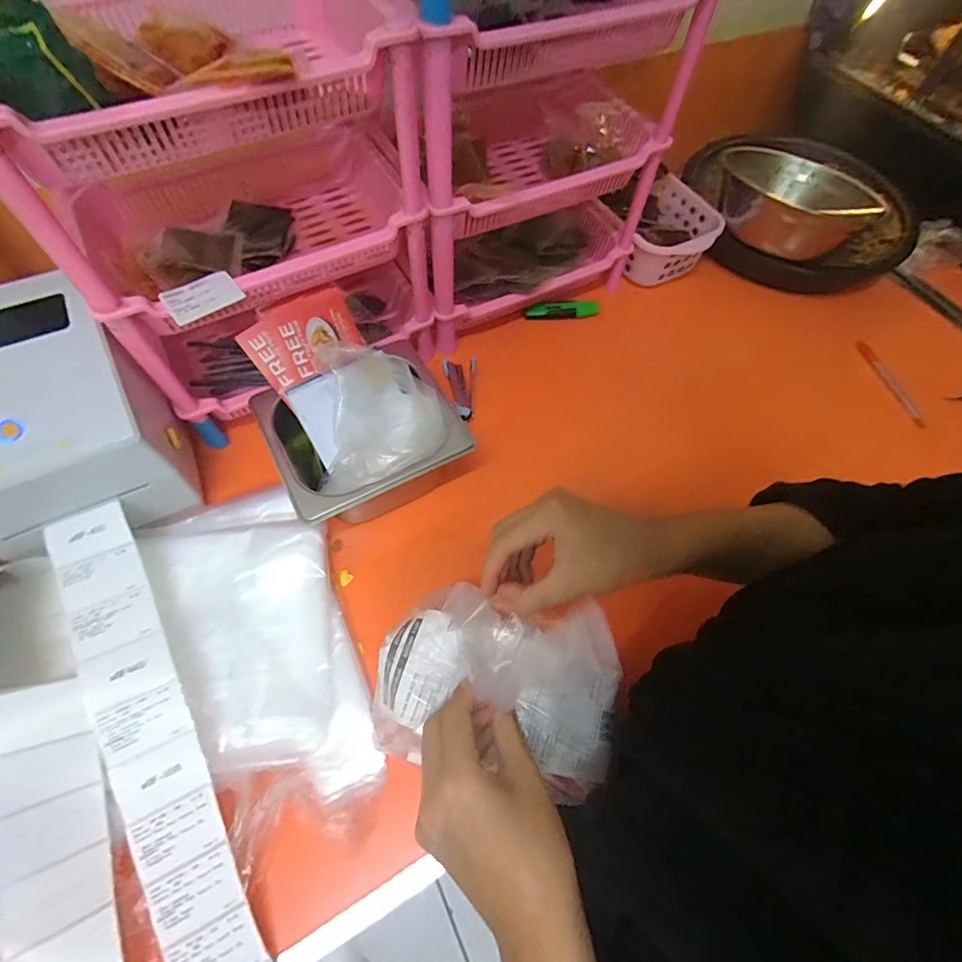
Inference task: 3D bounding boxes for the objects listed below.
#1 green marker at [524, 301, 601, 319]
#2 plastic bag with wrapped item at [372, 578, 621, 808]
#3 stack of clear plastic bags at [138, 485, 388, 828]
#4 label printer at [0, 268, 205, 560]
[{"bbox_3d":[0.117,-0.239,0.677,0.108,0.021,0.019,-9,62,-7],"label":"green marker"},{"bbox_3d":[0.017,0.143,0.348,0.172,0.037,0.114,11,61,3],"label":"plastic bag with wrapped item"},{"bbox_3d":[-0.193,0.143,0.445,0.144,0.039,0.309,-26,65,-15],"label":"stack of clear plastic bags"},{"bbox_3d":[-0.390,-0.048,0.443,0.168,0.150,0.184,-23,65,-14],"label":"label printer"}]

